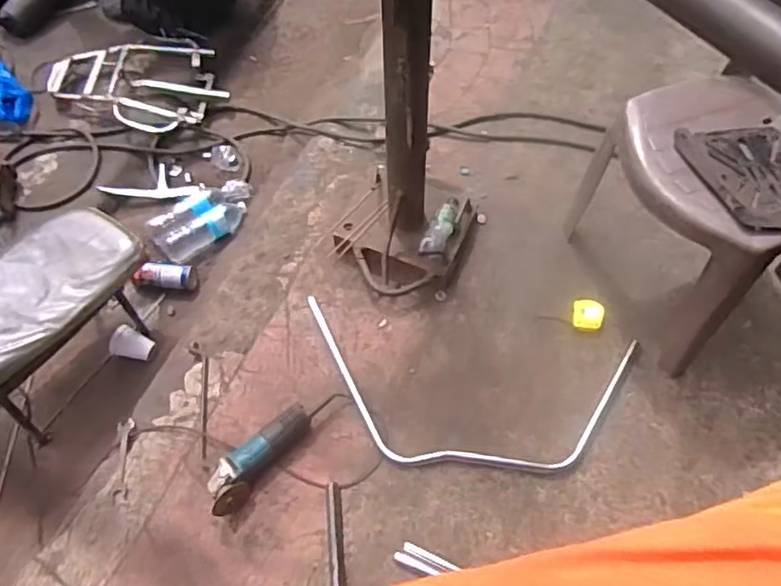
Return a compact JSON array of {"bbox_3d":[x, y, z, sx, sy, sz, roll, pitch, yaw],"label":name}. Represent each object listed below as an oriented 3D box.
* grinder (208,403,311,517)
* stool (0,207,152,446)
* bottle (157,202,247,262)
[{"bbox_3d":[-0.276,0.338,1.315,0.084,0.068,0.268,33,65,20],"label":"grinder"},{"bbox_3d":[-0.815,0.055,1.519,0.276,0.315,0.488,32,65,19],"label":"stool"},{"bbox_3d":[-0.529,-0.187,1.804,0.259,0.081,0.092,-33,63,-17],"label":"bottle"}]

